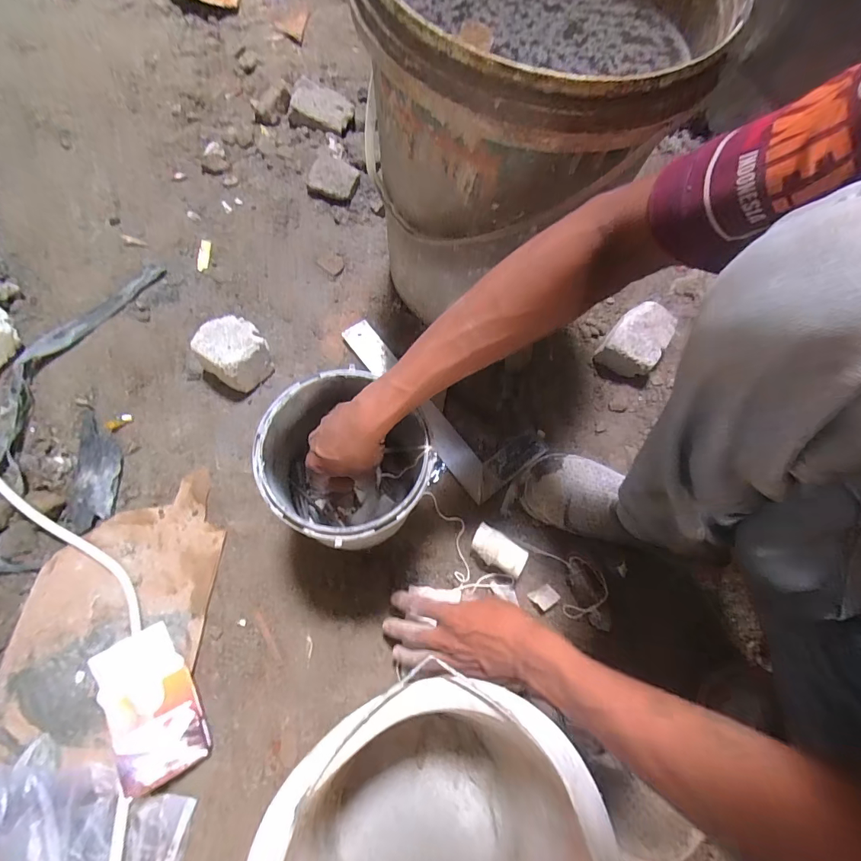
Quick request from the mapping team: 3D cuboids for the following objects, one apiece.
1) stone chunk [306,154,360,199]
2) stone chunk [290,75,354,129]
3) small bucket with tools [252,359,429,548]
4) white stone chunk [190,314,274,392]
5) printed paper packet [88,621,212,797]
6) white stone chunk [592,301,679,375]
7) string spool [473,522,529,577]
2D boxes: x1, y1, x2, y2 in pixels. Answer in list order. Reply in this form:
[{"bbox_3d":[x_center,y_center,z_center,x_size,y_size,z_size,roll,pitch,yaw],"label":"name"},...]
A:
[{"bbox_3d":[-0.165,-0.437,0.723,0.082,0.022,0.099,9,66,0],"label":"stone chunk"},{"bbox_3d":[-0.198,-0.582,0.771,0.116,0.042,0.080,24,67,3],"label":"stone chunk"},{"bbox_3d":[-0.085,0.051,0.452,0.157,0.168,0.144,1,66,-3],"label":"small bucket with tools"},{"bbox_3d":[-0.259,-0.102,0.564,0.096,0.056,0.080,40,69,10],"label":"white stone chunk"},{"bbox_3d":[-0.276,0.270,0.422,0.072,0.020,0.135,-17,67,-32],"label":"printed paper packet"},{"bbox_3d":[0.309,-0.135,0.636,0.079,0.053,0.124,36,68,8],"label":"white stone chunk"},{"bbox_3d":[0.079,0.143,0.505,0.063,0.034,0.037,29,67,5],"label":"string spool"}]

